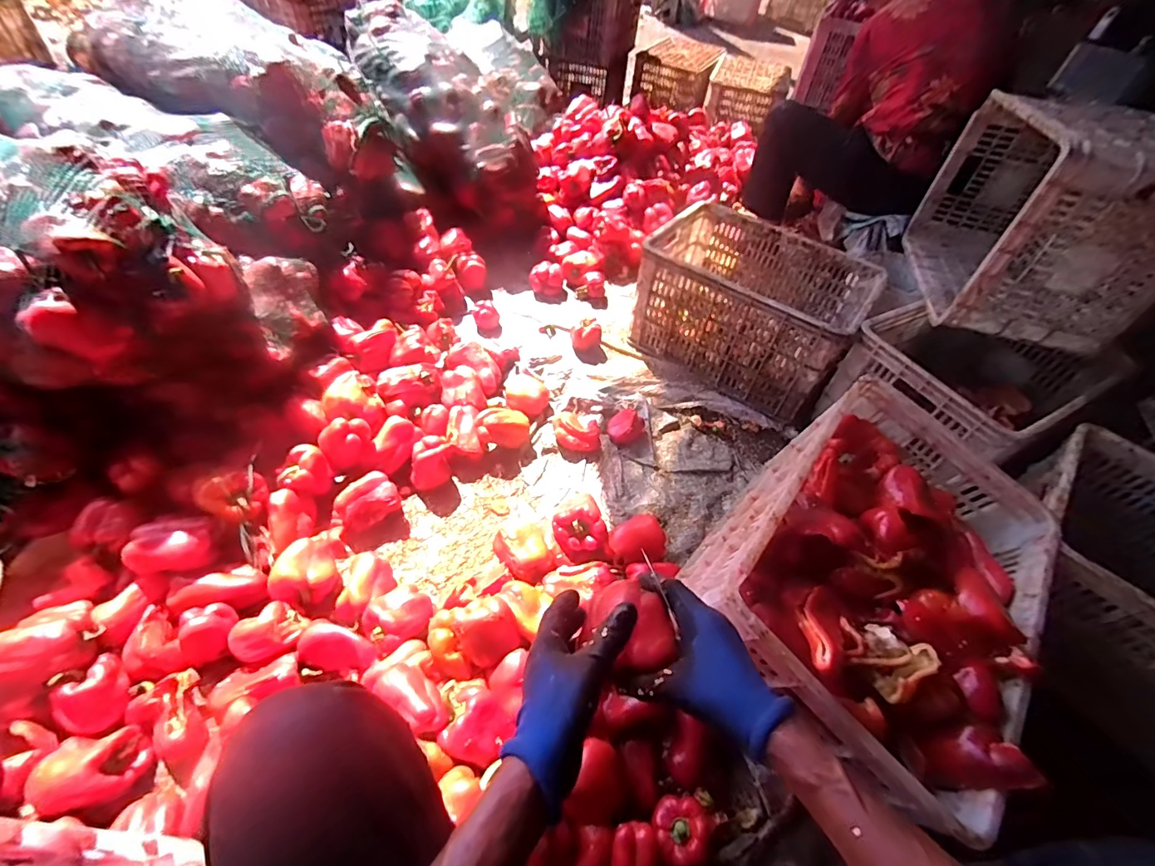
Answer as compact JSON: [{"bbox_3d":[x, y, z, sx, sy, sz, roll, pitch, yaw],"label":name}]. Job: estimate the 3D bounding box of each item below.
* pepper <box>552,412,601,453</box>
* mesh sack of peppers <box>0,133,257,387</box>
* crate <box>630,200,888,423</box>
[{"bbox_3d":[-0.002,-0.006,1.108,0.116,0.054,0.093,14,50,5],"label":"pepper"},{"bbox_3d":[-1.000,-0.290,0.789,0.706,0.304,0.386,17,51,8],"label":"mesh sack of peppers"},{"bbox_3d":[0.449,-0.358,1.294,0.532,0.264,0.373,31,54,18],"label":"crate"}]

